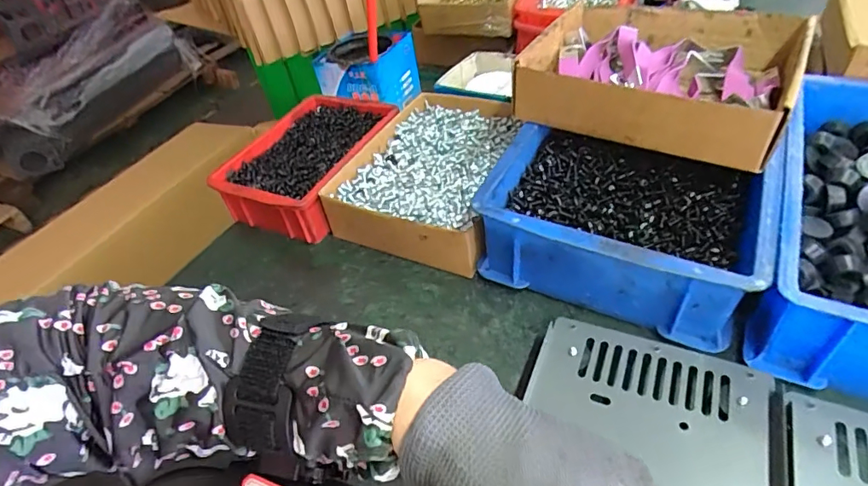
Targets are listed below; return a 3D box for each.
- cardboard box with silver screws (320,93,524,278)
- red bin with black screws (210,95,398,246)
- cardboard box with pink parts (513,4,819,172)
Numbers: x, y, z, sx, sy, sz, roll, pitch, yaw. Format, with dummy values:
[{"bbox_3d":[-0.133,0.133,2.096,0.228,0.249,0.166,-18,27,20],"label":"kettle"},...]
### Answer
[{"bbox_3d":[0.008,-0.073,0.524,0.160,0.058,0.218,14,47,22],"label":"cardboard box with silver screws"},{"bbox_3d":[-0.136,-0.090,0.564,0.135,0.062,0.198,15,48,24],"label":"red bin with black screws"},{"bbox_3d":[0.206,-0.160,0.458,0.212,0.050,0.204,19,50,27],"label":"cardboard box with pink parts"}]

